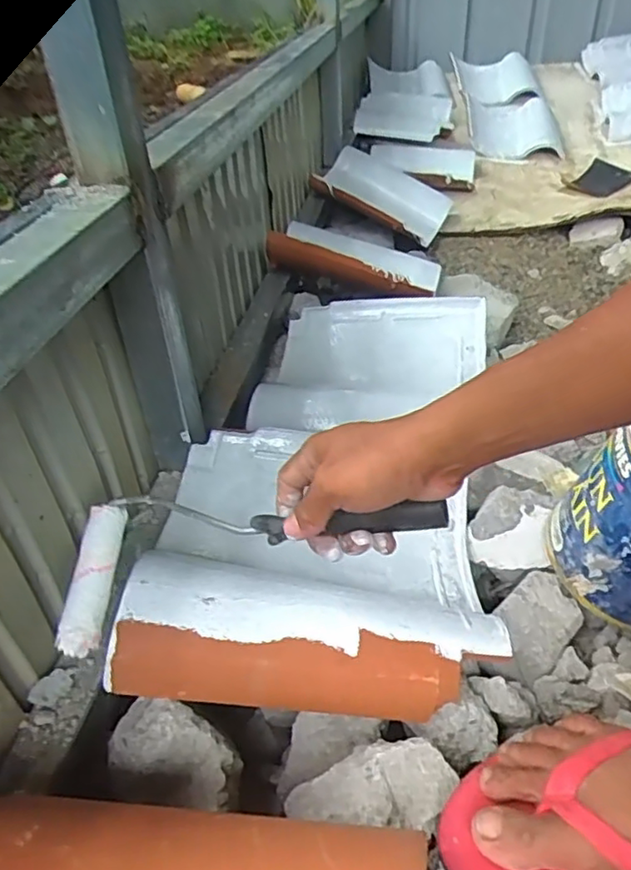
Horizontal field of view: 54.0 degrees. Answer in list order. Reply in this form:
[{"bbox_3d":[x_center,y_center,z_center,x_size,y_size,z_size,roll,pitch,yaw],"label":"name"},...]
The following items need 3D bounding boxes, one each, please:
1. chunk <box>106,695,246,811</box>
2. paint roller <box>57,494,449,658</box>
[{"bbox_3d":[-0.113,0.249,0.478,0.109,0.053,0.070,6,39,13],"label":"chunk"},{"bbox_3d":[-0.054,0.071,0.448,0.288,0.051,0.112,-17,35,15],"label":"paint roller"}]

